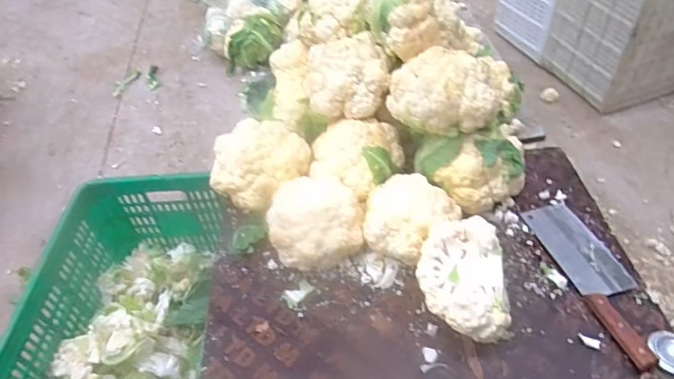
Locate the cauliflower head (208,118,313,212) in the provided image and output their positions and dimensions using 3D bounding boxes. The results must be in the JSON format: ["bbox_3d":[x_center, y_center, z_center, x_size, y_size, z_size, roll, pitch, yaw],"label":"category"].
[{"bbox_3d":[-0.149,-0.056,0.899,0.161,0.103,0.159,-2,49,2],"label":"cauliflower head"}]

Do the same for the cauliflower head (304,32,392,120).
[{"bbox_3d":[0.018,-0.219,0.897,0.162,0.100,0.143,-1,49,3],"label":"cauliflower head"}]

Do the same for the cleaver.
[{"bbox_3d":[0.427,0.132,0.764,0.098,0.022,0.305,-12,49,-6],"label":"cleaver"}]

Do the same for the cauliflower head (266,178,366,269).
[{"bbox_3d":[-0.039,0.040,0.802,0.159,0.094,0.164,-3,49,1],"label":"cauliflower head"}]

